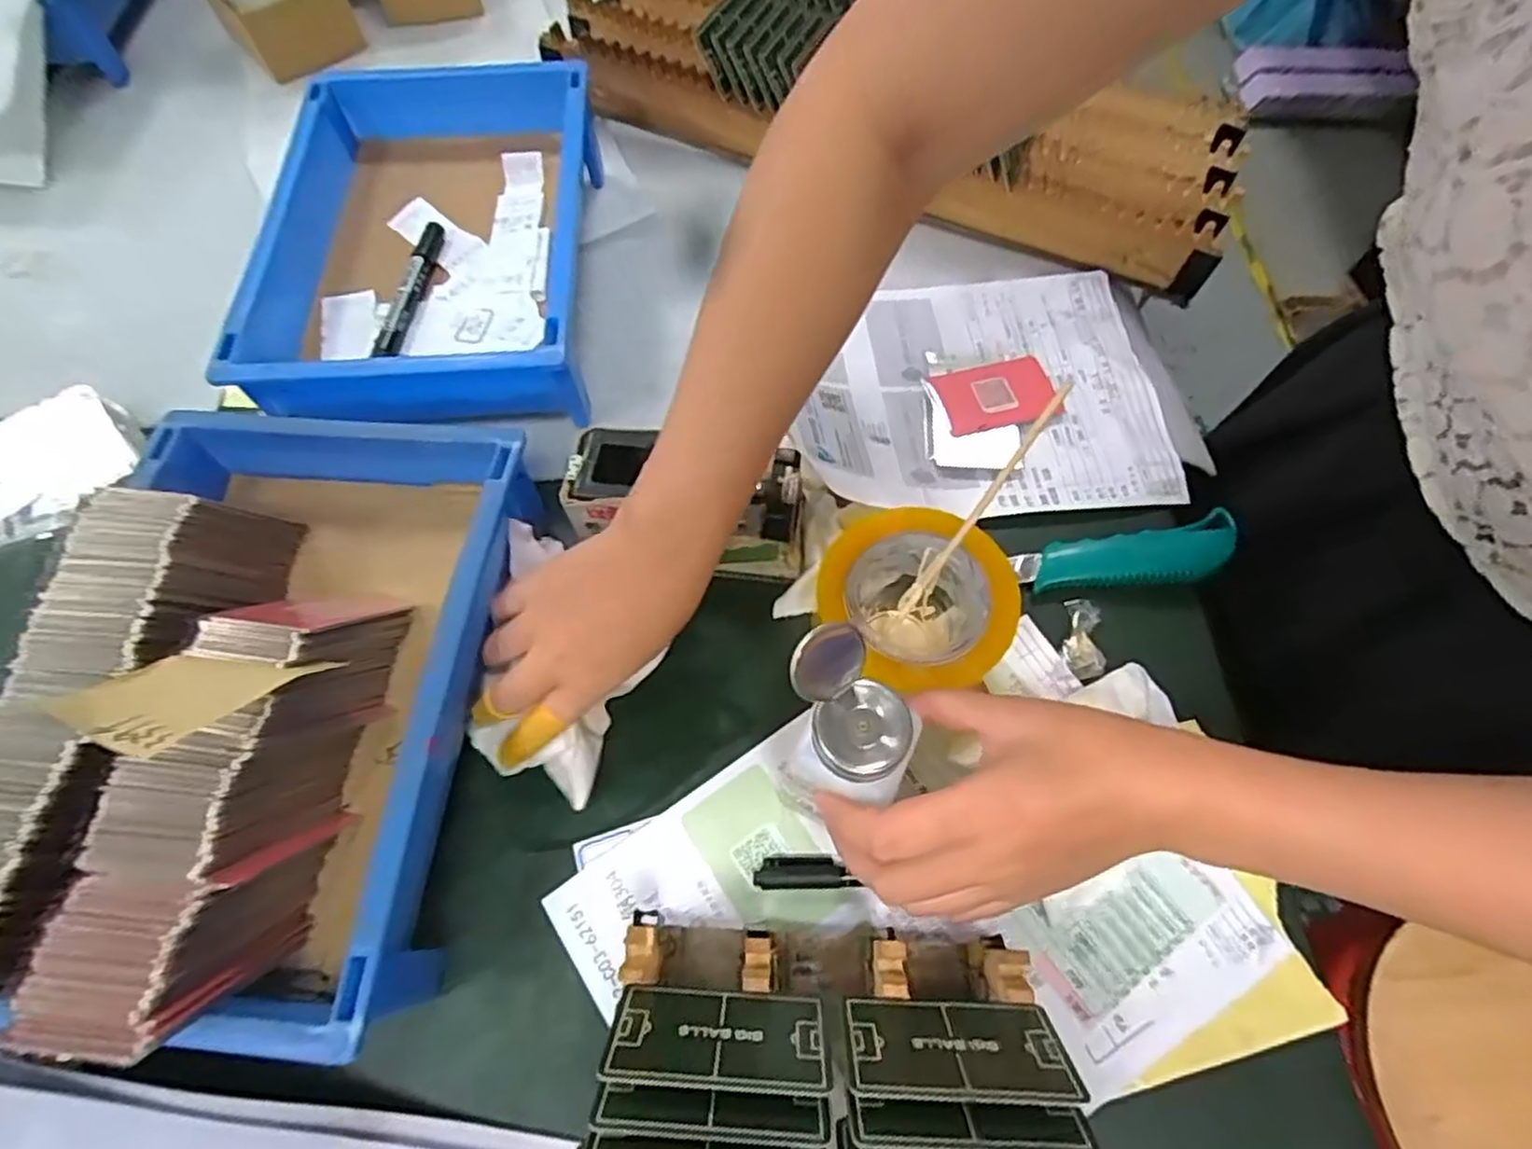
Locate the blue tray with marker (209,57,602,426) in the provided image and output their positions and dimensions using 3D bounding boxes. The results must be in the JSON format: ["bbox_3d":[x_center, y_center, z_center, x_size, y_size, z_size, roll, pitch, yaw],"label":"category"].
[{"bbox_3d":[-0.243,-0.237,0.551,0.224,0.097,0.299,-3,63,-1],"label":"blue tray with marker"}]

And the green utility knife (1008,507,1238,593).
[{"bbox_3d":[0.228,-0.010,0.463,0.135,0.018,0.041,-9,65,-5],"label":"green utility knife"}]

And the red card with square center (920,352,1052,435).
[{"bbox_3d":[0.164,-0.127,0.527,0.084,0.010,0.054,-12,65,-6],"label":"red card with square center"}]

